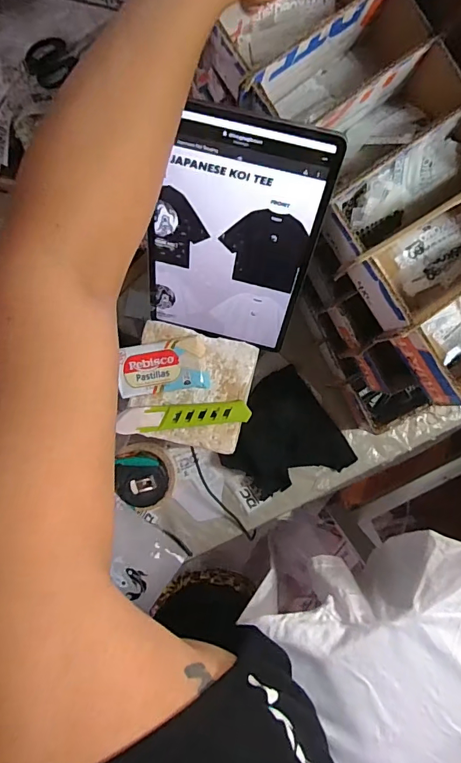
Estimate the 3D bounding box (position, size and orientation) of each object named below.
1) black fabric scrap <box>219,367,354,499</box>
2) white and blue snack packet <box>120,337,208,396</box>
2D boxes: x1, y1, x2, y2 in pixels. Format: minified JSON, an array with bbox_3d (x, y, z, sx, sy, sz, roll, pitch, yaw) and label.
[{"bbox_3d":[0.074,0.085,0.600,0.152,0.019,0.161,-41,88,1],"label":"black fabric scrap"},{"bbox_3d":[-0.077,-0.017,0.501,0.099,0.019,0.058,-7,89,1],"label":"white and blue snack packet"}]

